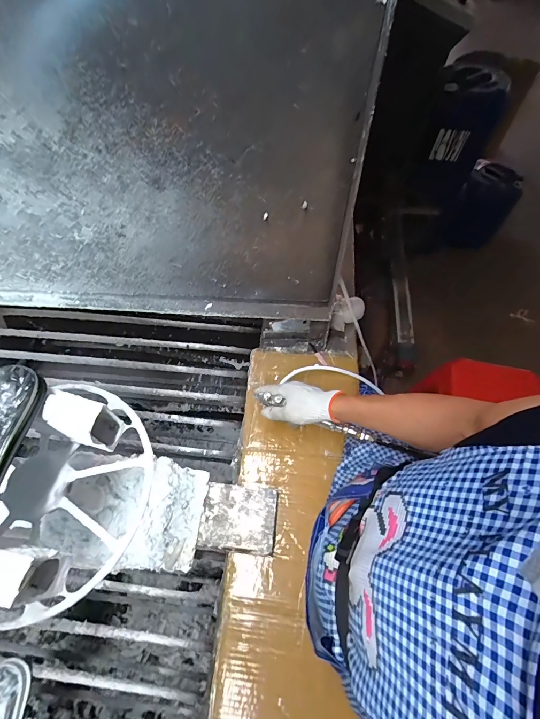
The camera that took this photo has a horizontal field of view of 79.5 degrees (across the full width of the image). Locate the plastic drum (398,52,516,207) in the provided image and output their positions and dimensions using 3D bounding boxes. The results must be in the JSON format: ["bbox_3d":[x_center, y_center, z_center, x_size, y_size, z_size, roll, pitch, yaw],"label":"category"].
[{"bbox_3d":[0.737,-0.896,1.320,0.237,0.446,0.223,23,62,13],"label":"plastic drum"}]

